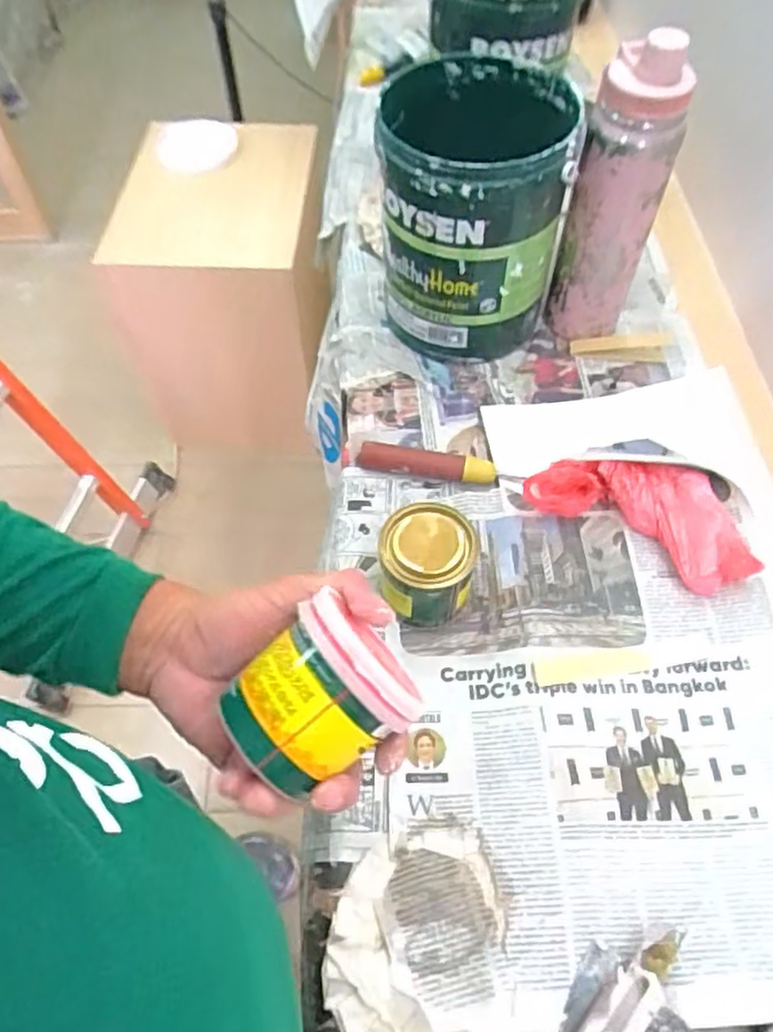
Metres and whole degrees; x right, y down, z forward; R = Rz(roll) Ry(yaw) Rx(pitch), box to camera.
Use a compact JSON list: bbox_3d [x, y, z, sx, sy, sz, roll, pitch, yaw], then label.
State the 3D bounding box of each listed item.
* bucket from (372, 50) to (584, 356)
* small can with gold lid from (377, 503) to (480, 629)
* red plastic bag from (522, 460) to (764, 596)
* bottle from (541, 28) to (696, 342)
[{"bbox_3d":[0.082,-0.284,0.660,0.157,0.215,0.181,4,57,3],"label":"bucket"},{"bbox_3d":[0.030,0.043,0.531,0.071,0.079,0.070,0,56,1],"label":"small can with gold lid"},{"bbox_3d":[0.218,-0.009,0.580,0.189,0.043,0.101,23,60,15],"label":"red plastic bag"},{"bbox_3d":[0.206,-0.276,0.625,0.074,0.259,0.066,25,60,16],"label":"bottle"}]

